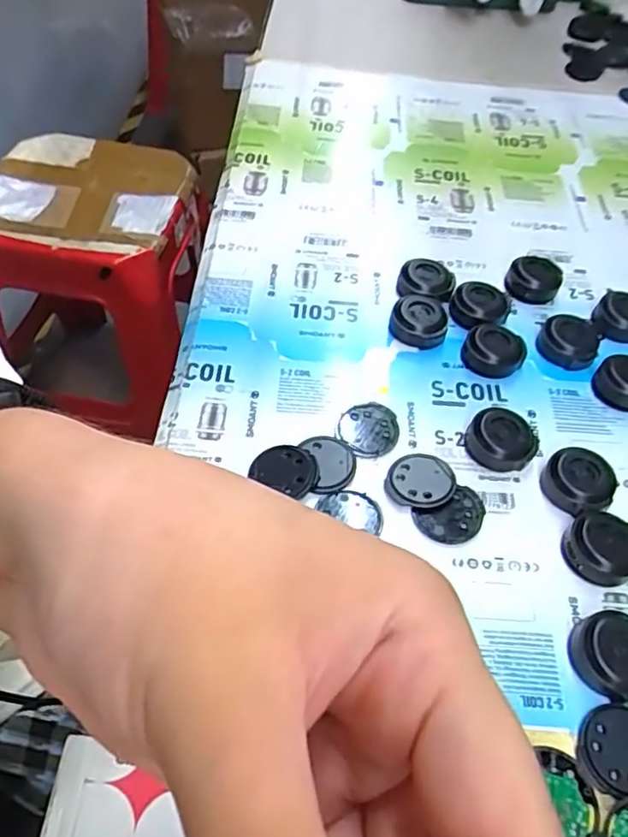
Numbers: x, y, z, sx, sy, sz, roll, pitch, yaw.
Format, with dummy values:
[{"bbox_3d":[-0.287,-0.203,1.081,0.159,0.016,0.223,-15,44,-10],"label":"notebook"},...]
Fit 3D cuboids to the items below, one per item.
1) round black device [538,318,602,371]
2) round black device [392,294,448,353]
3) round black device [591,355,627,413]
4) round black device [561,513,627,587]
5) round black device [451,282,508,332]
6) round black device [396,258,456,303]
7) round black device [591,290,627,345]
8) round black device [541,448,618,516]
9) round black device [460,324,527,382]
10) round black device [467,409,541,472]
[{"bbox_3d":[0.134,-0.040,0.337,0.029,0.012,0.029,1,52,-2],"label":"round black device"},{"bbox_3d":[0.055,-0.051,0.341,0.024,0.015,0.032,-19,56,-17],"label":"round black device"},{"bbox_3d":[0.156,-0.018,0.322,0.024,0.013,0.030,-23,57,-19],"label":"round black device"},{"bbox_3d":[0.119,0.053,0.263,0.030,0.016,0.029,1,52,-2],"label":"round black device"},{"bbox_3d":[0.090,-0.060,0.349,0.030,0.013,0.027,19,54,11],"label":"round black device"},{"bbox_3d":[0.063,-0.076,0.360,0.031,0.016,0.031,11,53,5],"label":"round black device"},{"bbox_3d":[0.168,-0.054,0.349,0.031,0.014,0.030,1,52,-2],"label":"round black device"},{"bbox_3d":[0.116,0.029,0.283,0.026,0.016,0.029,-36,62,-26],"label":"round black device"},{"bbox_3d":[0.093,-0.034,0.331,0.030,0.012,0.029,1,52,-2],"label":"round black device"},{"bbox_3d":[0.087,0.010,0.298,0.031,0.012,0.026,27,56,17],"label":"round black device"}]

